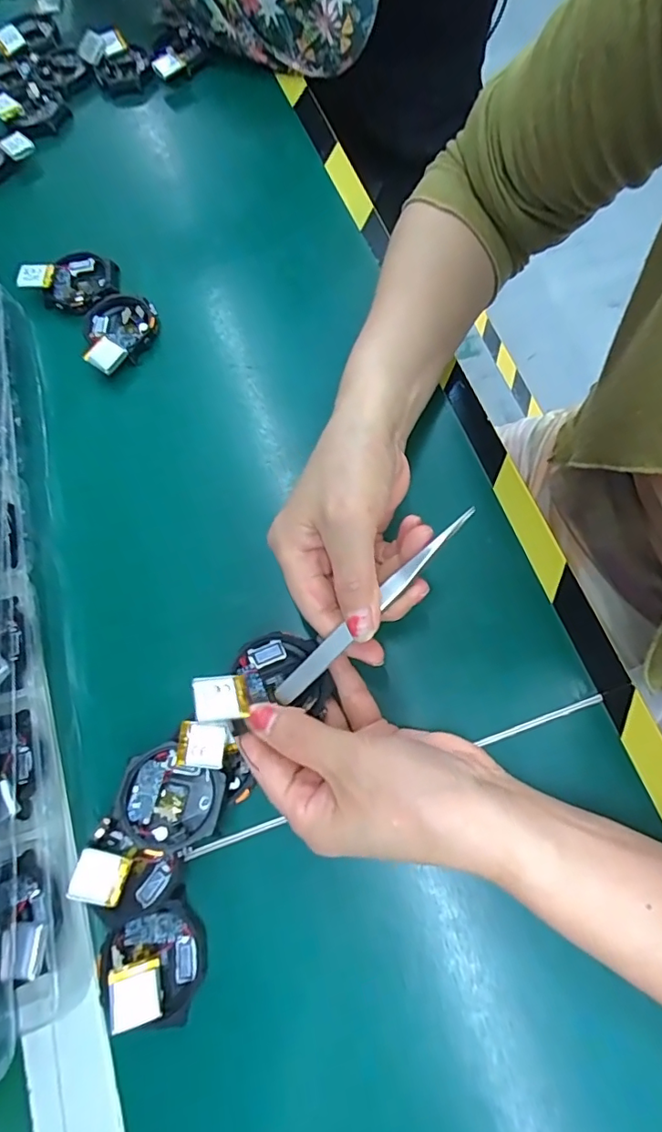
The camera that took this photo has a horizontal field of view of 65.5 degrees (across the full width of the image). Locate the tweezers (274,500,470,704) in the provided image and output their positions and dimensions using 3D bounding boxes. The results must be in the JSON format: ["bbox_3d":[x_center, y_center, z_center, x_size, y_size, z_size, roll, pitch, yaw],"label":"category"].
[{"bbox_3d":[0.021,0.019,0.246,0.127,0.004,0.009,-45,76,2],"label":"tweezers"}]

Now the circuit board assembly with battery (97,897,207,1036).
[{"bbox_3d":[-0.083,0.185,0.237,0.048,0.014,0.047,-1,73,5],"label":"circuit board assembly with battery"}]

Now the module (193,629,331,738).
[{"bbox_3d":[-0.032,0.053,0.242,0.059,0.032,0.042,-15,71,-6],"label":"module"}]

